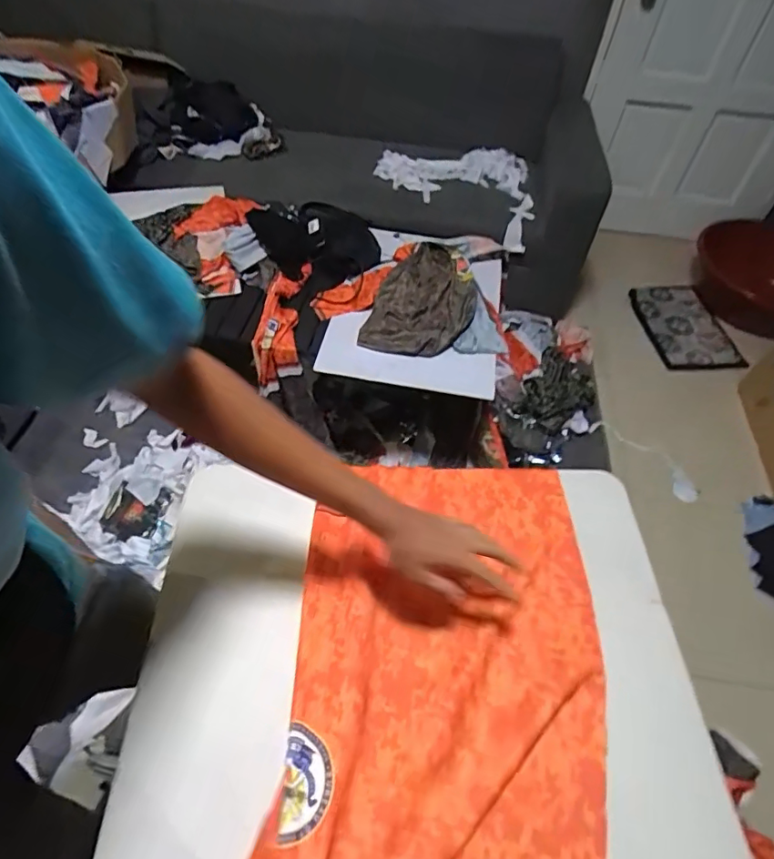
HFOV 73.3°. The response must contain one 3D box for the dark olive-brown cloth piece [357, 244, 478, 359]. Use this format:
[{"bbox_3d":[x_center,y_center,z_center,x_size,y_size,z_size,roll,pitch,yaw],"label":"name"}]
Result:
[{"bbox_3d":[0.088,-0.312,1.317,0.245,0.105,0.302,21,55,13],"label":"dark olive-brown cloth piece"}]

